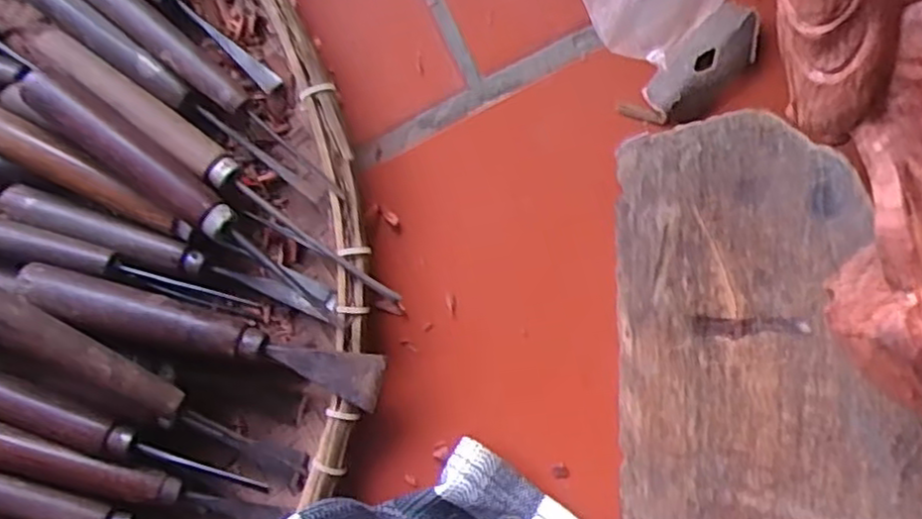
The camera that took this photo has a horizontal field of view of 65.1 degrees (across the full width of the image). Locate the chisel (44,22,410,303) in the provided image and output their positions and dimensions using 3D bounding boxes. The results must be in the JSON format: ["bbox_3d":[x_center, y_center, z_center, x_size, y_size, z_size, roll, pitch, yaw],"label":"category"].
[{"bbox_3d":[-0.113,-0.044,0.335,0.204,0.019,0.016,36,96,4],"label":"chisel"}]

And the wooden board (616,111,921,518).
[{"bbox_3d":[0.099,0.046,0.263,0.009,0.142,0.188,-2,93,-25],"label":"wooden board"}]

